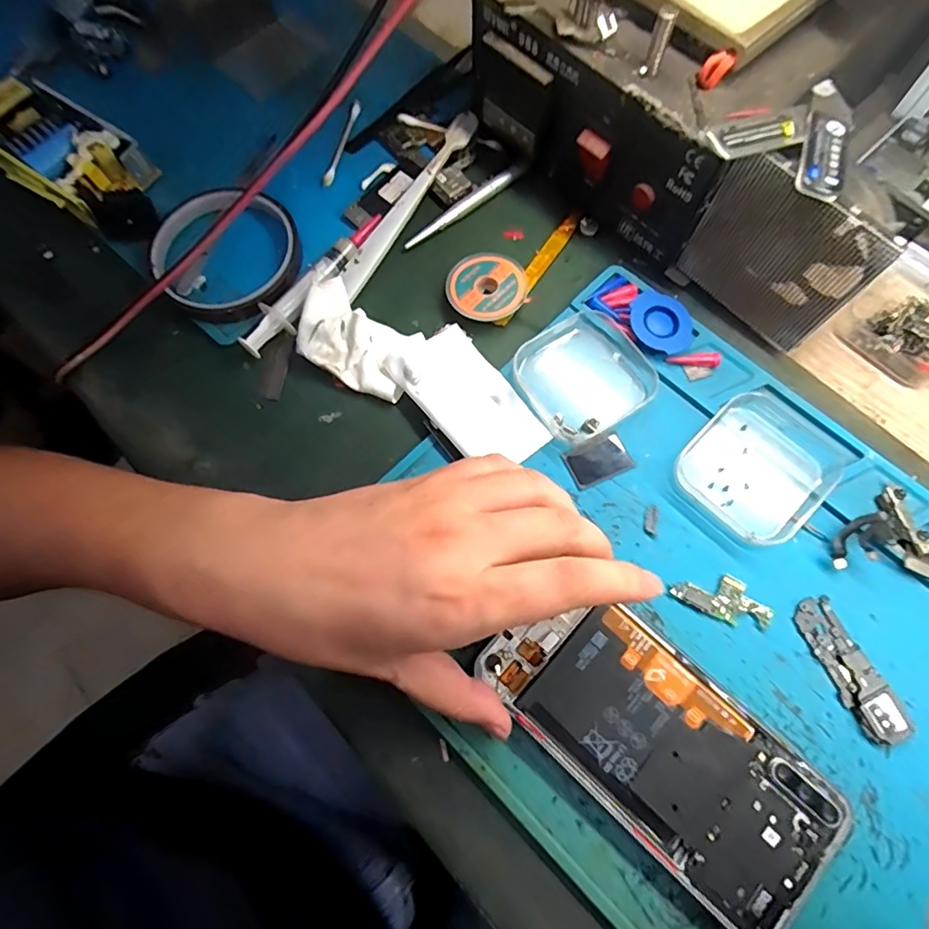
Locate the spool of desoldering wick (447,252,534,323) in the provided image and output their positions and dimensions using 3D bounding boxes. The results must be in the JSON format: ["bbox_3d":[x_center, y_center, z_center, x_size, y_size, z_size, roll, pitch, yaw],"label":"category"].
[{"bbox_3d":[0.013,-0.100,0.307,0.045,0.012,0.041,-1,72,2],"label":"spool of desoldering wick"}]

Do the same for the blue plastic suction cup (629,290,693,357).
[{"bbox_3d":[0.107,-0.077,0.293,0.033,0.010,0.038,2,72,3],"label":"blue plastic suction cup"}]

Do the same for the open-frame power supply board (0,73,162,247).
[{"bbox_3d":[-0.257,-0.200,0.337,0.173,0.035,0.061,36,77,13],"label":"open-frame power supply board"}]

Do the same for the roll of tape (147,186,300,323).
[{"bbox_3d":[-0.138,-0.122,0.311,0.089,0.020,0.080,41,78,14],"label":"roll of tape"}]

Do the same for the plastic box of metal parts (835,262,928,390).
[{"bbox_3d":[0.250,-0.080,0.296,0.065,0.021,0.059,-43,75,-11],"label":"plastic box of metal parts"}]

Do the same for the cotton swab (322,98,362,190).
[{"bbox_3d":[-0.080,-0.207,0.348,0.005,0.009,0.069,13,73,6],"label":"cotton swab"}]

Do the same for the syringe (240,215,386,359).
[{"bbox_3d":[-0.085,-0.103,0.306,0.019,0.014,0.108,42,78,14],"label":"syringe"}]

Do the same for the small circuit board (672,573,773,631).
[{"bbox_3d":[0.123,0.063,0.254,0.045,0.004,0.021,25,74,10],"label":"small circuit board"}]

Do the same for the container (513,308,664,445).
[{"bbox_3d":[0.065,-0.048,0.288,0.065,0.011,0.062,-33,74,-8],"label":"container"}]

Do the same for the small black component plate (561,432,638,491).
[{"bbox_3d":[0.069,-0.002,0.277,0.032,0.004,0.021,-22,72,-5],"label":"small black component plate"}]

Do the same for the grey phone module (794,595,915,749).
[{"bbox_3d":[0.175,0.093,0.242,0.020,0.004,0.064,-24,73,-6],"label":"grey phone module"}]

